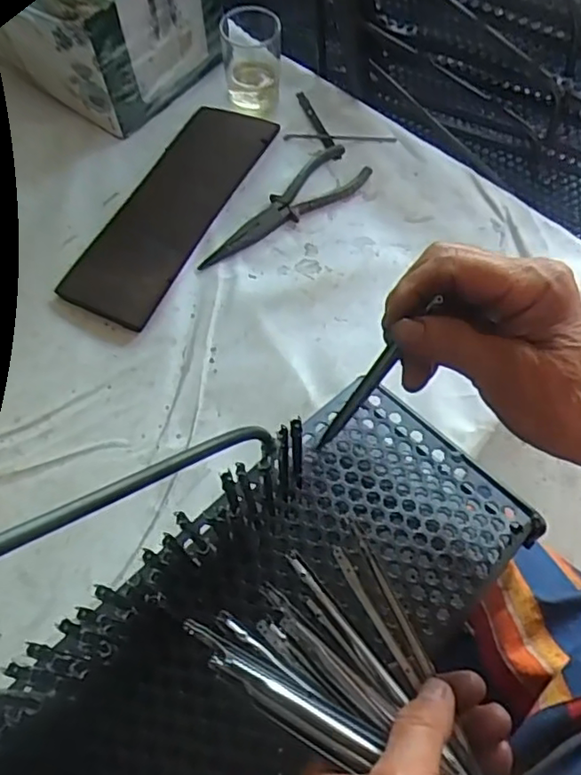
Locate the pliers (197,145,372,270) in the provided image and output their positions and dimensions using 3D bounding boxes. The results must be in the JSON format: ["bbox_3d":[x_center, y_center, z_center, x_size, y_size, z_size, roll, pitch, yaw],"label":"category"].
[{"bbox_3d":[0.000,-0.160,0.569,0.054,0.011,0.191,36,66,16],"label":"pliers"}]

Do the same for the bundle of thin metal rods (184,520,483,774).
[{"bbox_3d":[0.040,0.142,0.287,0.109,0.032,0.142,-26,62,-33],"label":"bundle of thin metal rods"}]

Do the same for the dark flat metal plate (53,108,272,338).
[{"bbox_3d":[-0.101,-0.165,0.564,0.080,0.021,0.257,22,63,9],"label":"dark flat metal plate"}]

